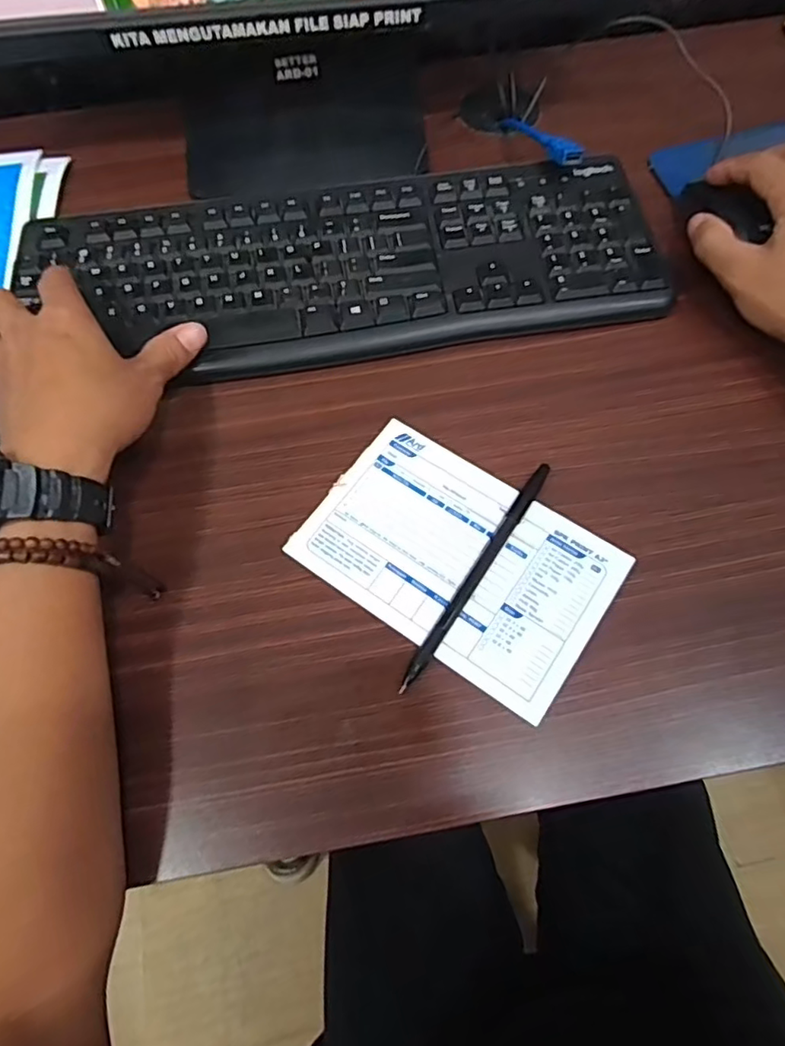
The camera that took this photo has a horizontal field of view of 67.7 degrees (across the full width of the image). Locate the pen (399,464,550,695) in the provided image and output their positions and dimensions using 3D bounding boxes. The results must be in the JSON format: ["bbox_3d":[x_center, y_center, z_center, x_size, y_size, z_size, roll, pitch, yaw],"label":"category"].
[{"bbox_3d":[0.047,0.026,0.318,0.009,0.007,0.147,31,71,14],"label":"pen"}]

